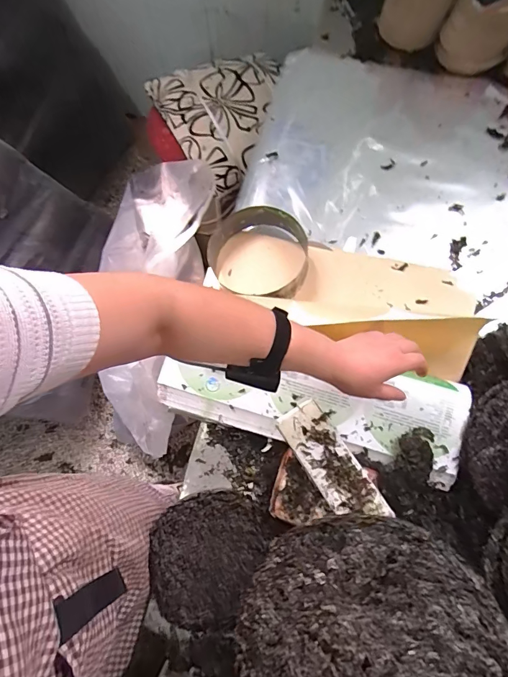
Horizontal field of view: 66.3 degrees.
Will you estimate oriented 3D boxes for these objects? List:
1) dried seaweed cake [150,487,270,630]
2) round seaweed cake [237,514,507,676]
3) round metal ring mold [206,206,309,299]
[{"bbox_3d":[-0.071,0.343,0.610,0.175,0.017,0.185,-1,72,2],"label":"dried seaweed cake"},{"bbox_3d":[0.083,0.242,0.289,0.196,0.005,0.192,-10,63,21],"label":"round seaweed cake"},{"bbox_3d":[0.006,-0.149,0.728,0.201,0.085,0.181,32,76,11],"label":"round metal ring mold"}]

